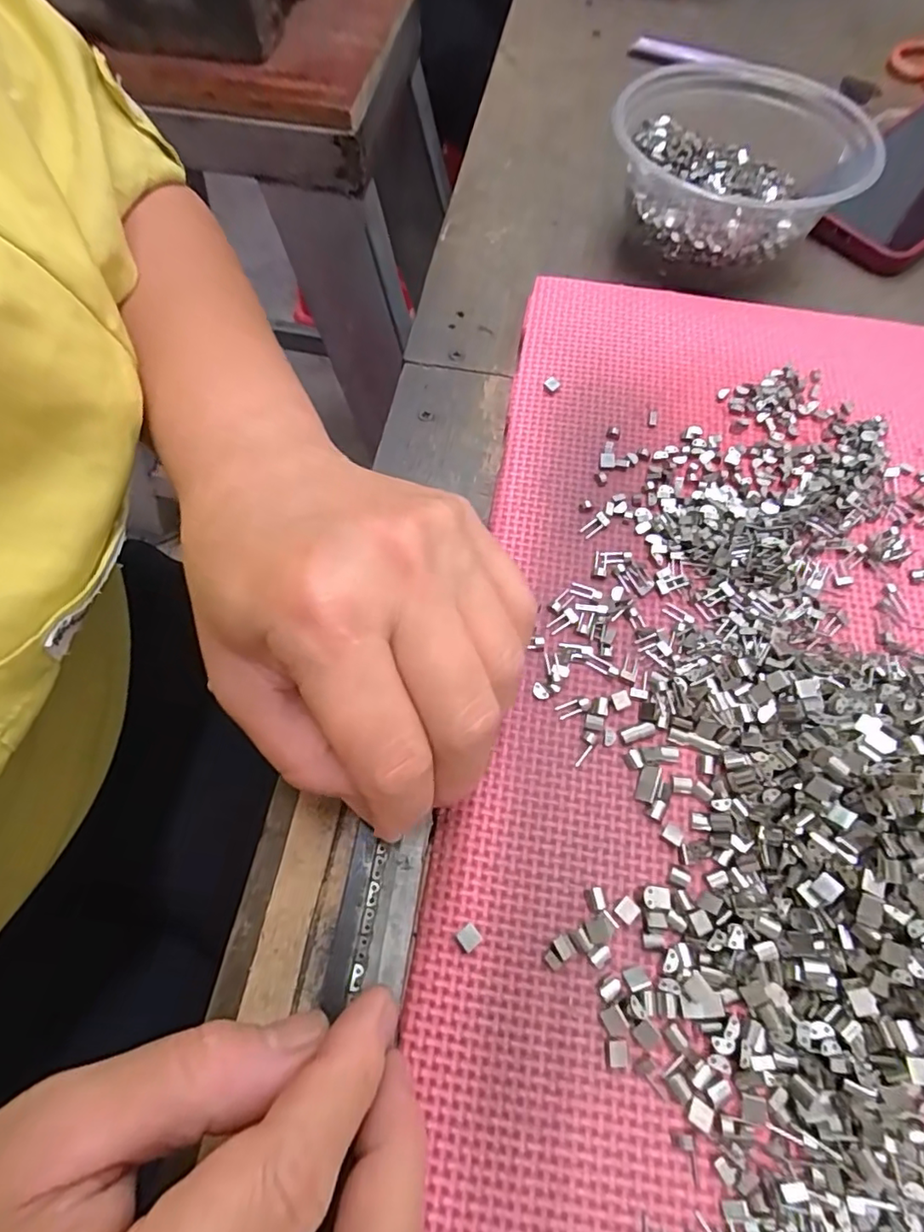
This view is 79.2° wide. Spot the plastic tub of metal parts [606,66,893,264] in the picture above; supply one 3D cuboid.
[{"bbox_3d":[0.153,-0.250,0.318,0.137,0.051,0.155,30,69,15],"label":"plastic tub of metal parts"}]

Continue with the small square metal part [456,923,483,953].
[{"bbox_3d":[0.002,0.099,0.173,0.006,0.004,0.006,-35,68,-14],"label":"small square metal part"}]

